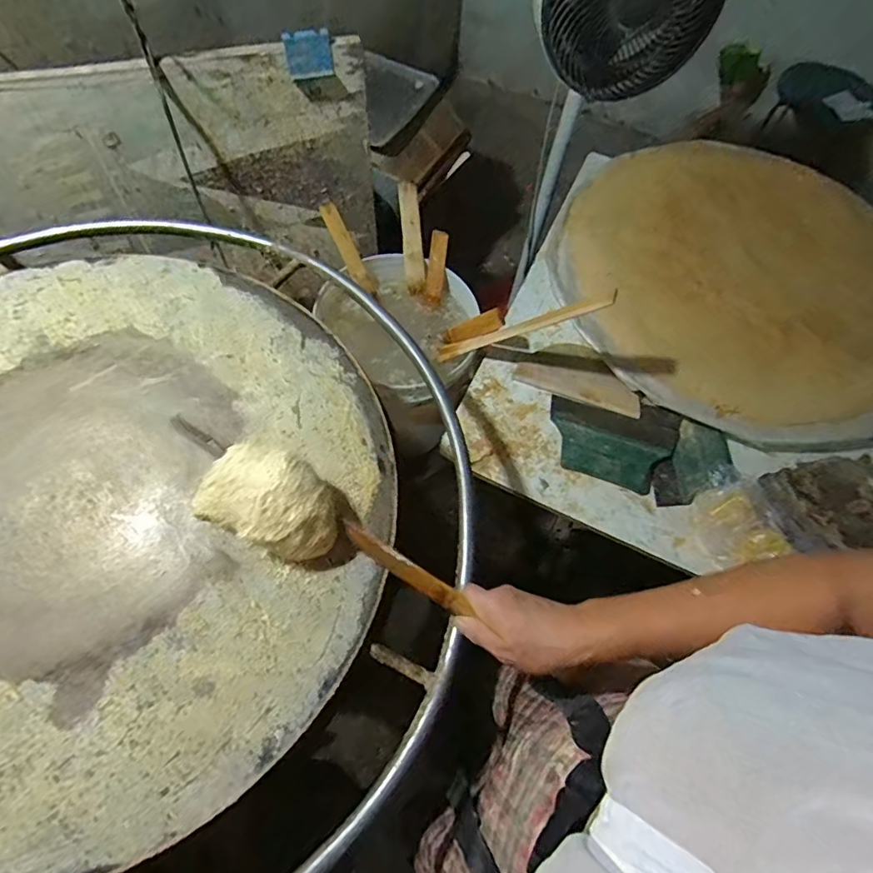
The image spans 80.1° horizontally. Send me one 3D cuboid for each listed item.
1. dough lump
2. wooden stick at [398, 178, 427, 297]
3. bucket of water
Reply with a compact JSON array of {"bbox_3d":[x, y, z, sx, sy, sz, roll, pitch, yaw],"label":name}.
[{"bbox_3d":[-0.159,0.063,0.507,0.135,0.075,0.084,25,66,9],"label":"dough lump"},{"bbox_3d":[-0.042,-0.348,0.923,0.040,0.185,0.014,10,40,21],"label":"wooden stick"},{"bbox_3d":[-0.063,-0.154,1.010,0.259,0.244,0.310,-34,70,-17],"label":"bucket of water"}]

